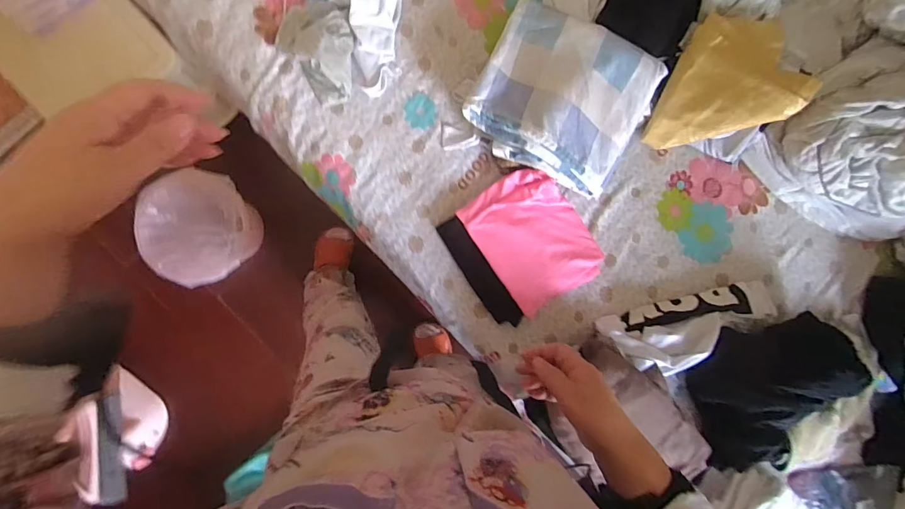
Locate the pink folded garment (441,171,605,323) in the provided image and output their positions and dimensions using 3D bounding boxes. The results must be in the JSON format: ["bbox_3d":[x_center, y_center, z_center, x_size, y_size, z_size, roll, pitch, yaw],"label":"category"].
[{"bbox_3d":[0.142,-0.019,0.859,0.259,0.041,0.261,-32,94,-4],"label":"pink folded garment"}]

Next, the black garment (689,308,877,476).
[{"bbox_3d":[0.631,0.287,0.872,0.268,0.147,0.292,-8,92,-6],"label":"black garment"}]

